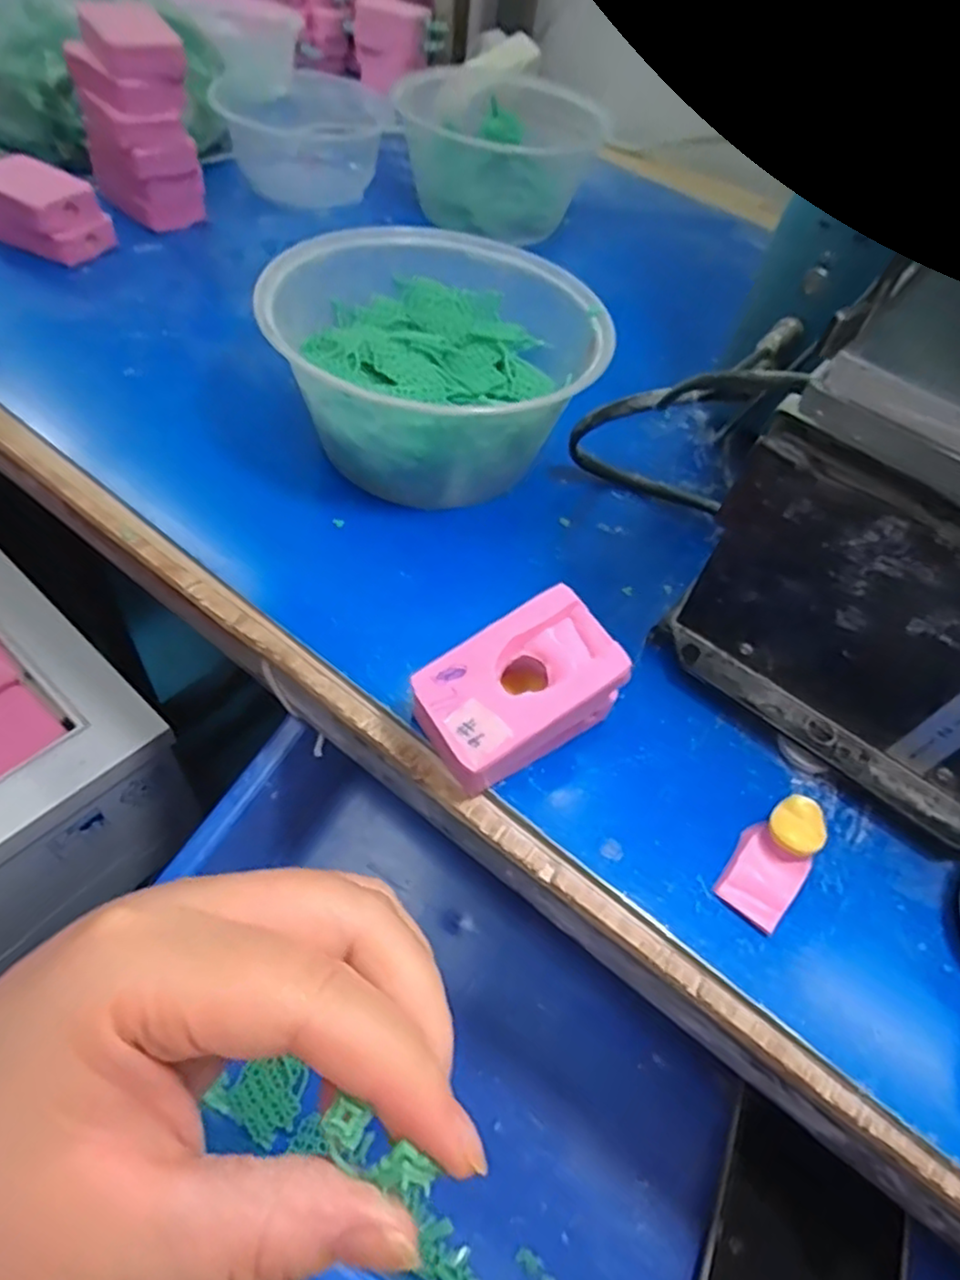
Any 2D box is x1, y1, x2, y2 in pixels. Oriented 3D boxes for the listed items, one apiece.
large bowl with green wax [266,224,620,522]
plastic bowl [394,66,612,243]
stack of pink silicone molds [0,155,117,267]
[{"bbox_3d":[-0.022,-0.147,0.361,0.147,0.073,0.154,4,52,-6],"label":"large bowl with green wax"},{"bbox_3d":[0.011,-0.424,0.591,0.149,0.070,0.203,1,53,-8],"label":"plastic bowl"},{"bbox_3d":[-0.293,-0.286,0.463,0.078,0.040,0.056,27,55,13],"label":"stack of pink silicone molds"}]

